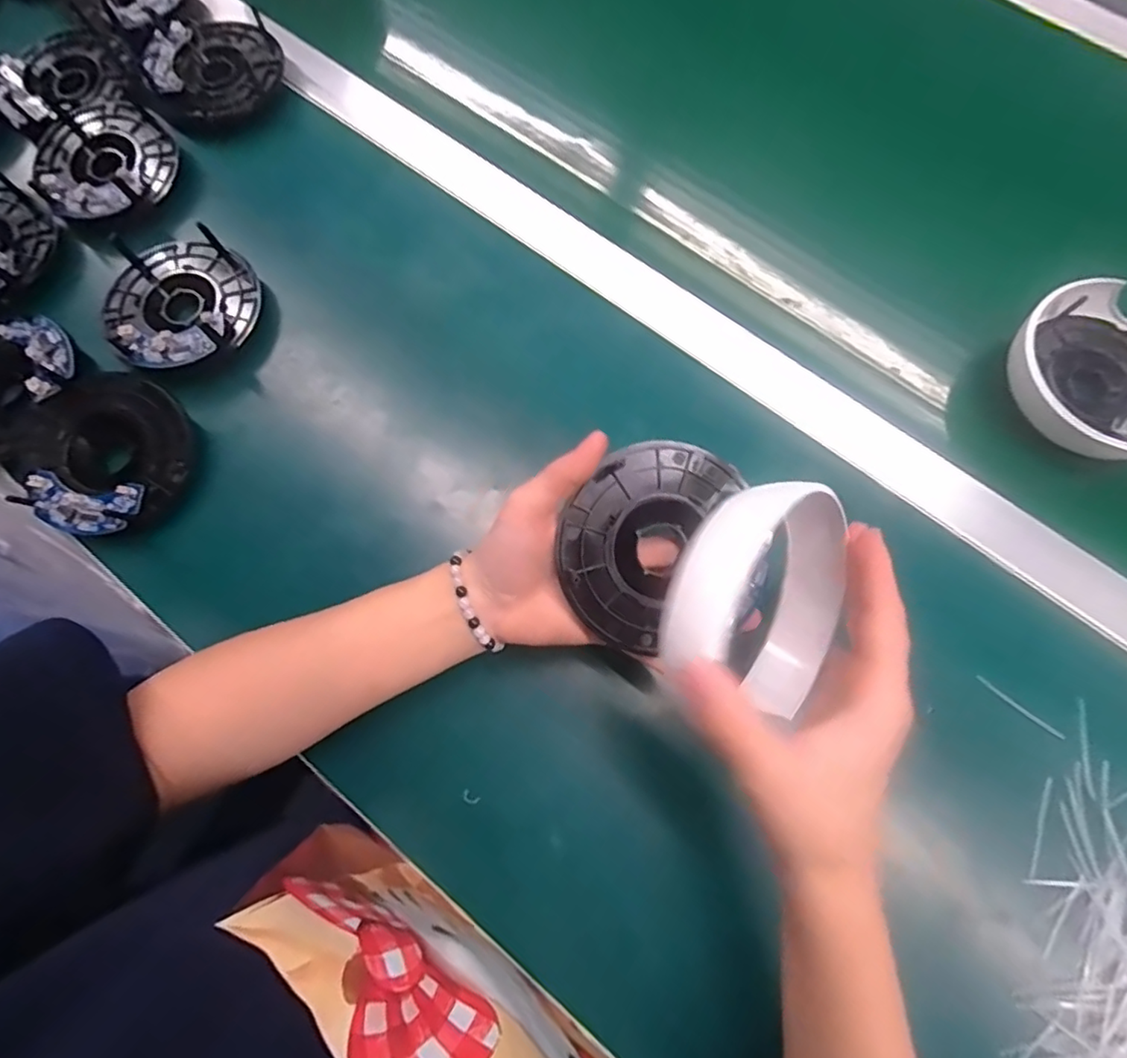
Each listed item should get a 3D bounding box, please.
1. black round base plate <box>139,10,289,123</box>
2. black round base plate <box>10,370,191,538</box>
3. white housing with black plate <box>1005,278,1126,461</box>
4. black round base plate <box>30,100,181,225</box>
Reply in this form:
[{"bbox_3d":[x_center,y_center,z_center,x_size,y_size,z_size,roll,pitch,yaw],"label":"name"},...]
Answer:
[{"bbox_3d":[-0.273,-0.364,0.462,0.097,0.019,0.091,0,75,0],"label":"black round base plate"},{"bbox_3d":[-0.290,-0.048,0.374,0.104,0.030,0.099,0,75,0],"label":"black round base plate"},{"bbox_3d":[0.349,-0.101,0.377,0.115,0.033,0.103,37,78,9],"label":"white housing with black plate"},{"bbox_3d":[-0.342,-0.276,0.435,0.096,0.015,0.110,-33,77,-9],"label":"black round base plate"}]

